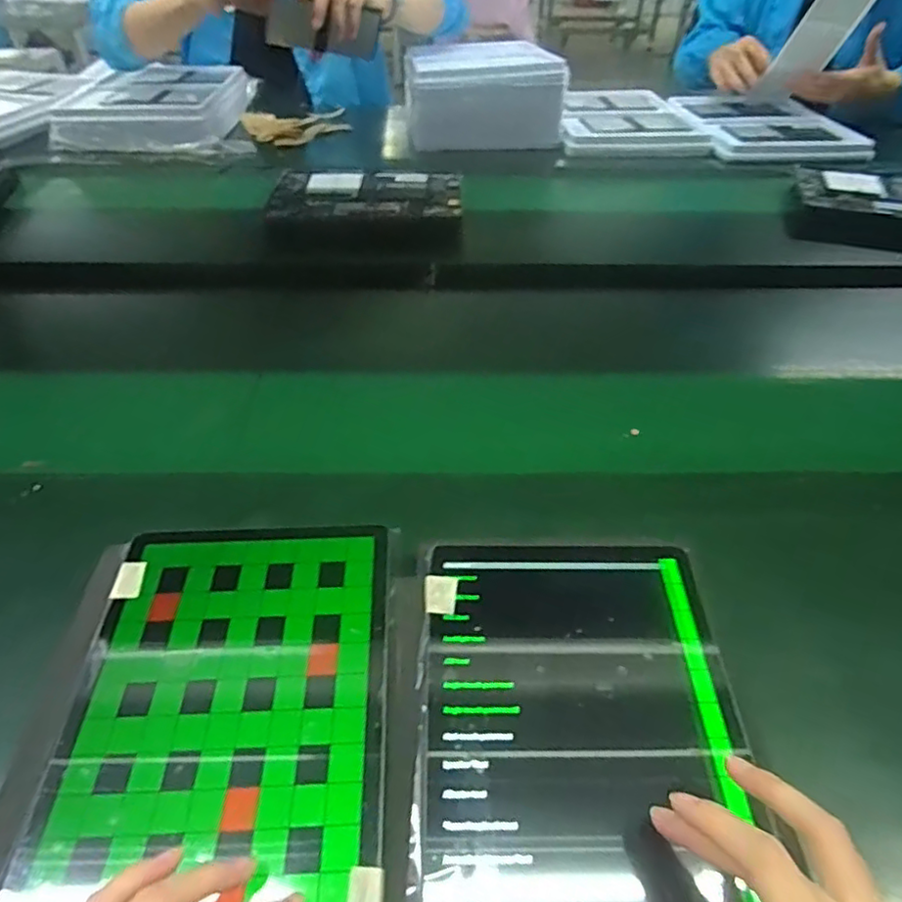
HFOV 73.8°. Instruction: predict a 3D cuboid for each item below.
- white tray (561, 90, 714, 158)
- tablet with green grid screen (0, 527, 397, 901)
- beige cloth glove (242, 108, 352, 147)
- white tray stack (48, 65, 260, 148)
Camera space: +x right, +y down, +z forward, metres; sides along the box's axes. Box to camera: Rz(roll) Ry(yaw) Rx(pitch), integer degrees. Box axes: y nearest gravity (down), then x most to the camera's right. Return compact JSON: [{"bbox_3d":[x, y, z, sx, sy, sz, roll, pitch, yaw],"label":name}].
[{"bbox_3d":[0.301,-0.577,1.048,0.228,0.019,0.284,1,47,1],"label":"white tray"},{"bbox_3d":[-0.115,0.145,0.314,0.167,0.012,0.248,0,46,-1],"label":"tablet with green grid screen"},{"bbox_3d":[-0.262,-0.582,1.071,0.193,0.030,0.134,-22,50,-21],"label":"beige cloth glove"},{"bbox_3d":[-0.503,-0.615,1.056,0.279,0.053,0.332,-1,46,-2],"label":"white tray stack"}]

